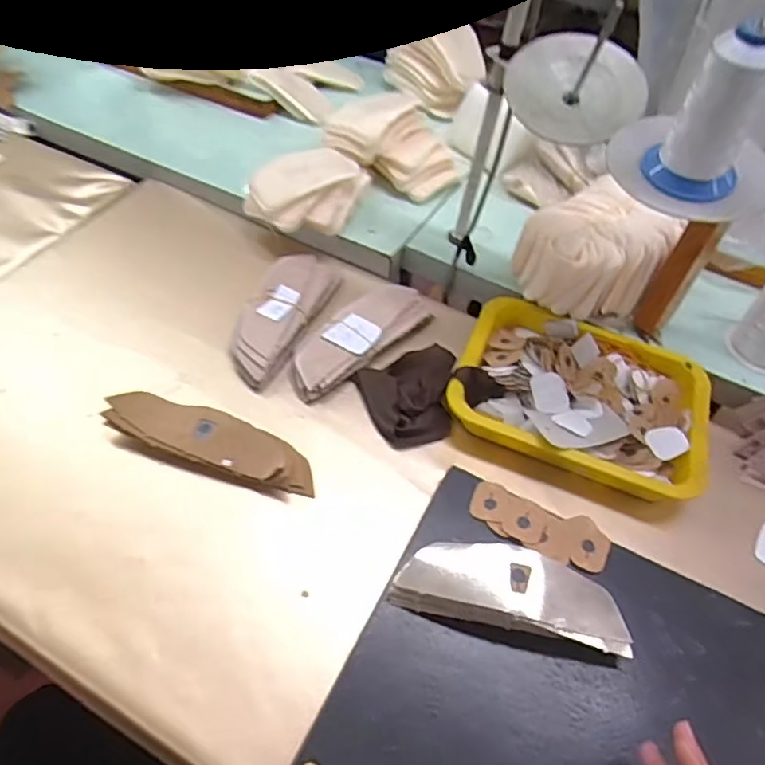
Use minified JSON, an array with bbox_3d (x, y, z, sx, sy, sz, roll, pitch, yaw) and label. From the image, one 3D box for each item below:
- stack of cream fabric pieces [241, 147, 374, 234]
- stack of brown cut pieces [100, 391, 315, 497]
[{"bbox_3d":[-0.086,-0.239,0.752,0.166,0.066,0.103,-12,53,-18],"label":"stack of cream fabric pieces"},{"bbox_3d":[-0.160,0.056,0.561,0.200,0.028,0.056,15,50,4],"label":"stack of brown cut pieces"}]

